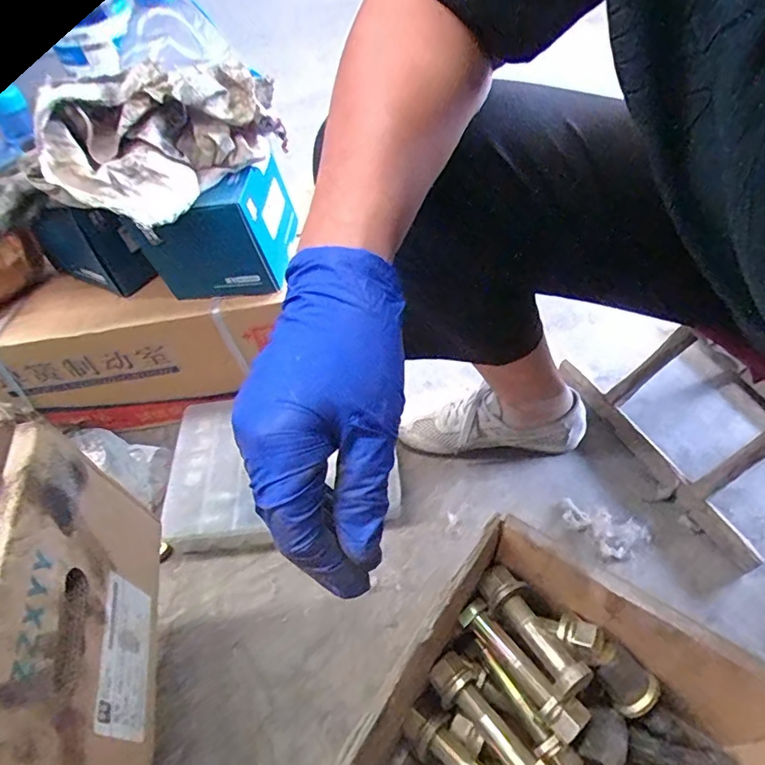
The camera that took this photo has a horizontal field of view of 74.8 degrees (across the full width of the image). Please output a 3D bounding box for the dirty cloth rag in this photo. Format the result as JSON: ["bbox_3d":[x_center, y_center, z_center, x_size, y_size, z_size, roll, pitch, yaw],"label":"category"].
[{"bbox_3d":[-0.226,-0.255,0.508,0.150,0.096,0.238,32,60,28],"label":"dirty cloth rag"}]

